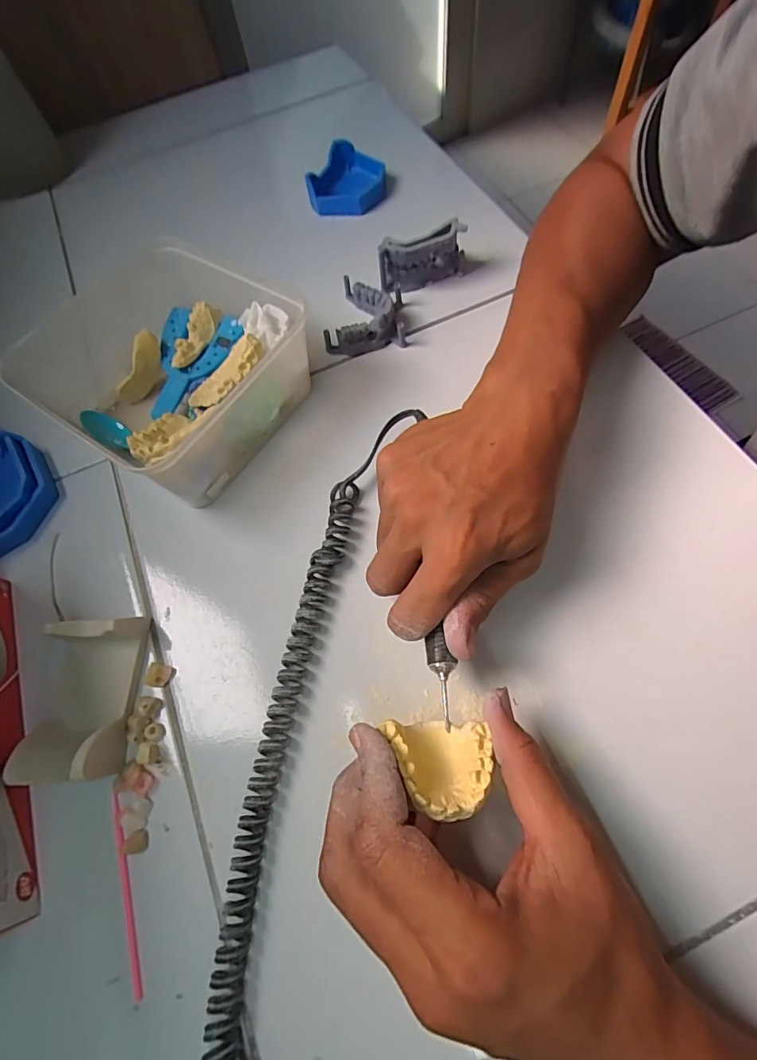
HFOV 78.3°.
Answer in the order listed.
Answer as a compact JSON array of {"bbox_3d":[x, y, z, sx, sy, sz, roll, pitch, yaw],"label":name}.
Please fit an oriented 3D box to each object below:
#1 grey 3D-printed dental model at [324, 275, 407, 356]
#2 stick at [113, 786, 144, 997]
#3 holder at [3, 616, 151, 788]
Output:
[{"bbox_3d":[-0.005,-0.177,0.385,0.061,0.027,0.069,8,66,10],"label":"grey 3D-printed dental model"},{"bbox_3d":[-0.129,0.179,0.237,0.004,0.006,0.089,-22,66,-7],"label":"stick"},{"bbox_3d":[-0.171,0.094,0.269,0.050,0.028,0.090,-5,65,4],"label":"holder"}]

